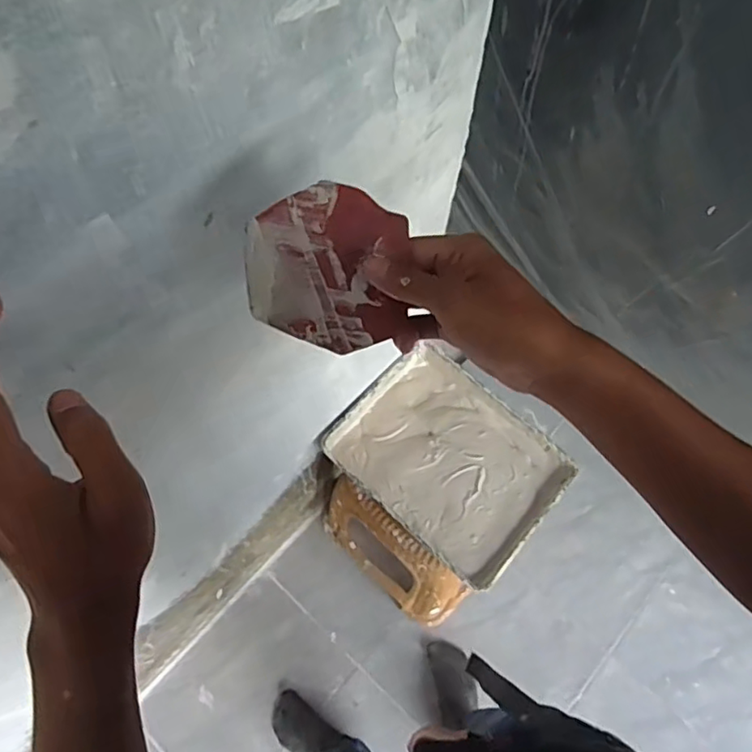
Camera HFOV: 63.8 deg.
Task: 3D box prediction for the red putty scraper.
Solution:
[{"bbox_3d":[-0.031,-0.063,0.365,0.094,0.004,0.096,3,110,7],"label":"red putty scraper"}]

